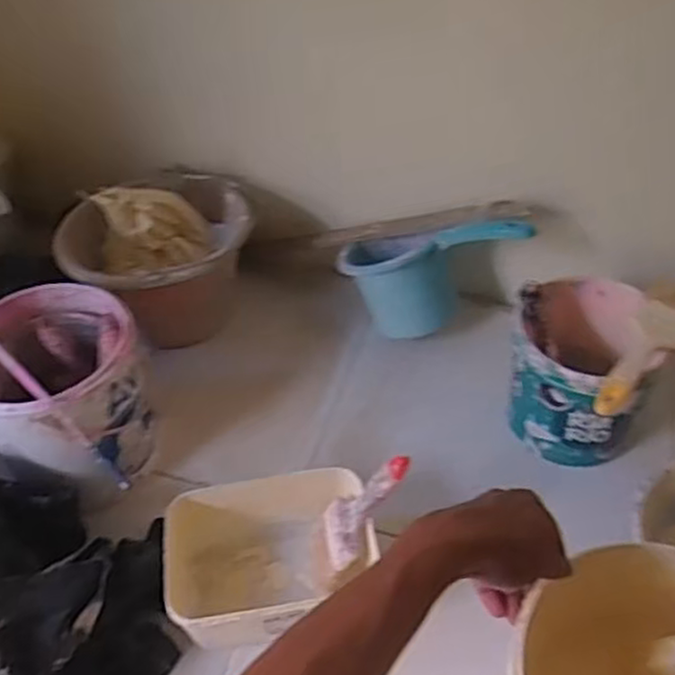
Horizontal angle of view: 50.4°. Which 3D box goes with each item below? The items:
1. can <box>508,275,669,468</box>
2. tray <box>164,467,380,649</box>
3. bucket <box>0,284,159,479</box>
[{"bbox_3d":[0.270,0.036,0.814,0.149,0.157,0.170,6,45,8],"label":"can"},{"bbox_3d":[-0.068,0.217,0.728,0.195,0.091,0.144,-9,45,-7],"label":"tray"},{"bbox_3d":[-0.302,0.063,0.800,0.179,0.196,0.187,-1,45,1],"label":"bucket"}]

